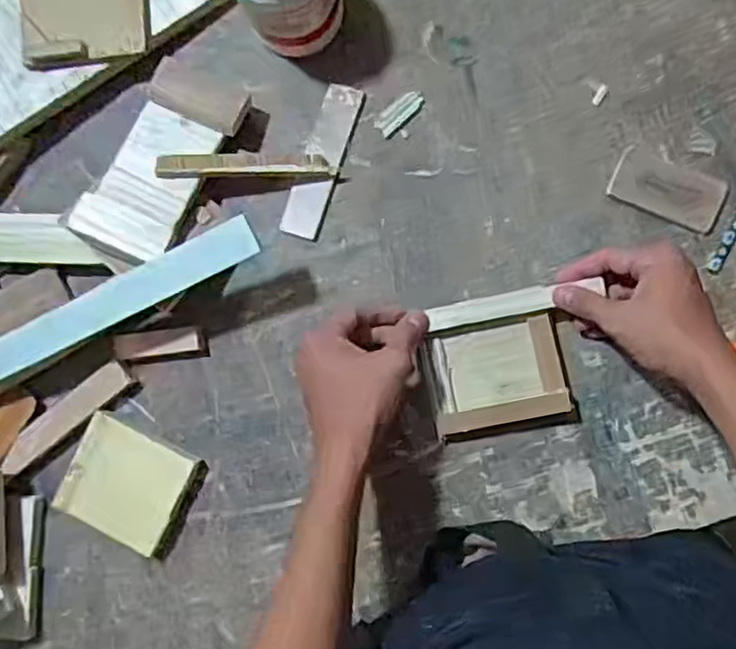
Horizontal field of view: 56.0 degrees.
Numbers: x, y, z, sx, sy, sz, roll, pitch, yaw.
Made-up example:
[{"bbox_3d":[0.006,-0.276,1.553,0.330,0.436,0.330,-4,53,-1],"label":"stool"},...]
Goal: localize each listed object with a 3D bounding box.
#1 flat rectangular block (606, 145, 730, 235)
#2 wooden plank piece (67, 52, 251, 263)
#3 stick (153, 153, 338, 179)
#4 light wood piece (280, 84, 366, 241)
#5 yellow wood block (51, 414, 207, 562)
[{"bbox_3d":[0.240,-0.108,0.553,0.086,0.004,0.046,27,92,5],"label":"flat rectangular block"},{"bbox_3d":[-0.164,-0.131,0.562,0.079,0.029,0.166,24,76,5],"label":"wooden plank piece"},{"bbox_3d":[-0.097,-0.129,0.563,0.142,0.009,0.020,-1,90,-7],"label":"stick"},{"bbox_3d":[-0.038,-0.136,0.583,0.034,0.007,0.130,19,91,5],"label":"light wood piece"},{"bbox_3d":[-0.201,0.138,0.585,0.102,0.018,0.092,27,92,5],"label":"yellow wood block"}]

